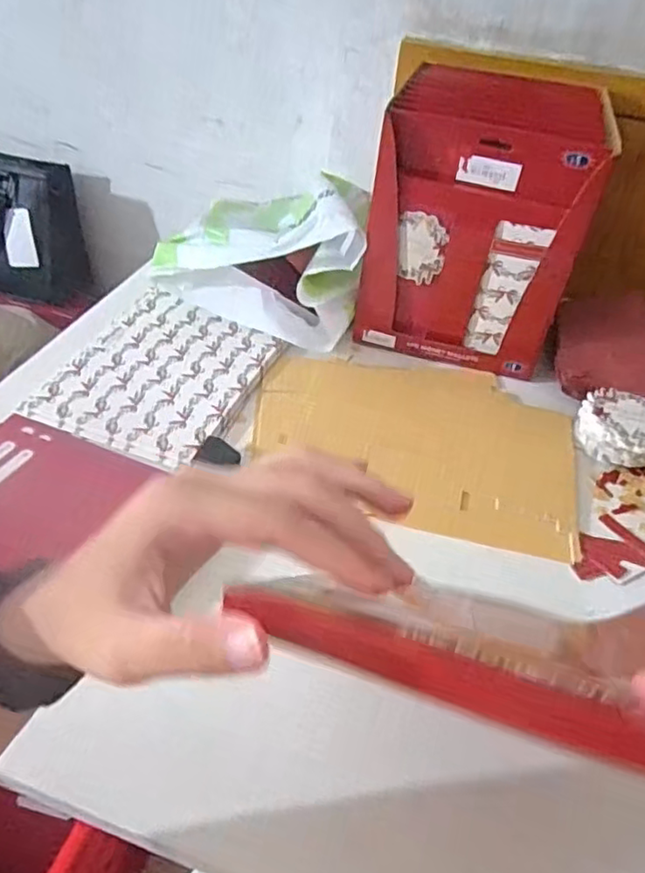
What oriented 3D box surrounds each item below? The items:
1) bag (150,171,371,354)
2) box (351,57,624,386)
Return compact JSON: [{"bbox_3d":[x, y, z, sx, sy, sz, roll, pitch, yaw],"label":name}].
[{"bbox_3d":[-0.052,-0.228,0.747,0.222,0.122,0.246,13,40,9],"label":"bag"},{"bbox_3d":[0.171,-0.236,0.689,0.200,0.254,0.204,15,41,10],"label":"box"}]

